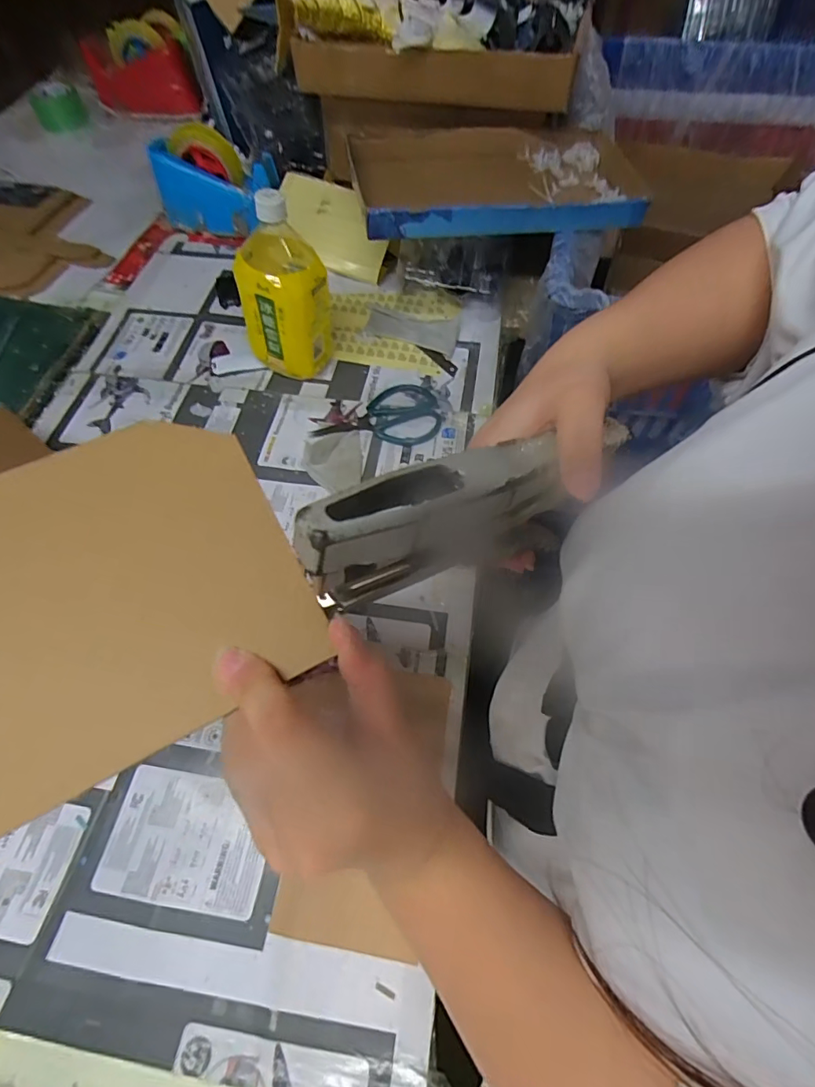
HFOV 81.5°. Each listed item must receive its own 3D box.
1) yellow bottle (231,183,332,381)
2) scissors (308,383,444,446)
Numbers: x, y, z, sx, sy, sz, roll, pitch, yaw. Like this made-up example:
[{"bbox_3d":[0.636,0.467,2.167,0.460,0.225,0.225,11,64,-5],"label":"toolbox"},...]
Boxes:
[{"bbox_3d":[-0.148,-0.292,0.560,0.105,0.199,0.093,-18,62,-7],"label":"yellow bottle"},{"bbox_3d":[-0.041,-0.160,0.595,0.160,0.009,0.094,-7,61,-1],"label":"scissors"}]

